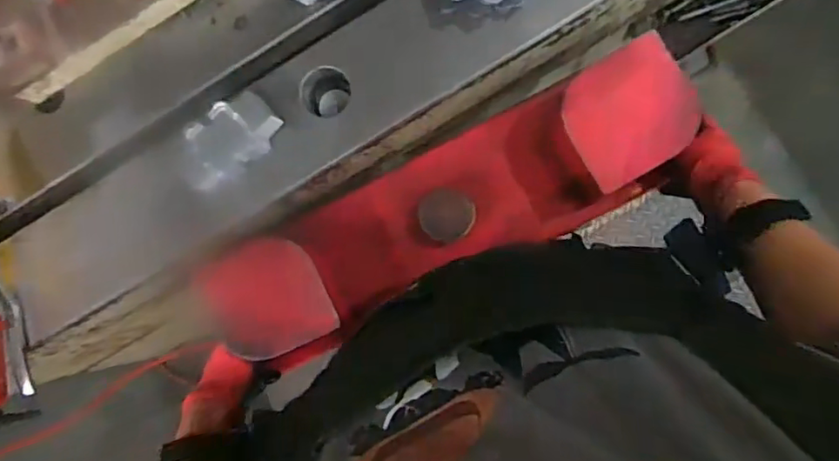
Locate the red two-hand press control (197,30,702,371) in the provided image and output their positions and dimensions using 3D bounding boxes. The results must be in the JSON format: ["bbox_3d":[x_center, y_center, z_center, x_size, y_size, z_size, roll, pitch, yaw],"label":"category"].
[{"bbox_3d":[0.025,-0.021,0.617,0.507,0.101,0.140,-26,84,8],"label":"red two-hand press control"}]

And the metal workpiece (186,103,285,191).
[{"bbox_3d":[-0.191,-0.090,0.567,0.098,0.030,0.056,-40,83,4],"label":"metal workpiece"}]

